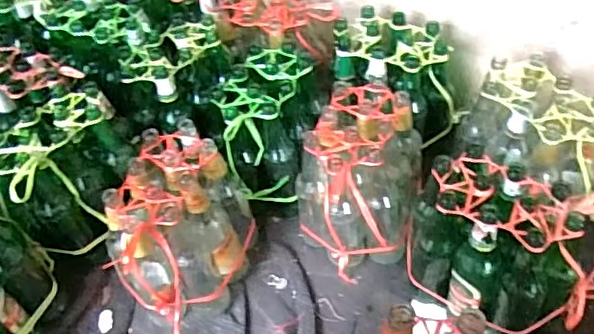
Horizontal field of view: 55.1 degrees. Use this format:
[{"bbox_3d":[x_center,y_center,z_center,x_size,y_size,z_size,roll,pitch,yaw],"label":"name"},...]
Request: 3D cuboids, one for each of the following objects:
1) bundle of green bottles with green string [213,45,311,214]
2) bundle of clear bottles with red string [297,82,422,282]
[{"bbox_3d":[-0.055,-0.078,1.121,0.169,0.211,0.251,3,49,8],"label":"bundle of green bottles with green string"},{"bbox_3d":[0.114,0.027,1.040,0.198,0.258,0.260,11,51,14],"label":"bundle of clear bottles with red string"}]

